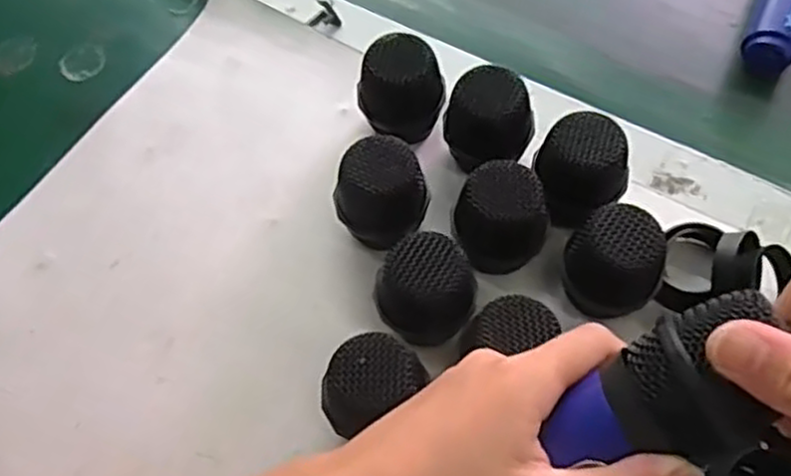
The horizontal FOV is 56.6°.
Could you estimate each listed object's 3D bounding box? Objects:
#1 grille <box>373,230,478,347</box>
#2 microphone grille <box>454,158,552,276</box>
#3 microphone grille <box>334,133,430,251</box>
[{"bbox_3d":[0.015,0.029,0.355,0.043,0.060,0.039,18,65,12],"label":"grille"},{"bbox_3d":[0.053,-0.004,0.371,0.047,0.060,0.044,18,65,12],"label":"microphone grille"},{"bbox_3d":[-0.008,-0.020,0.382,0.042,0.059,0.039,-1,63,2],"label":"microphone grille"}]

